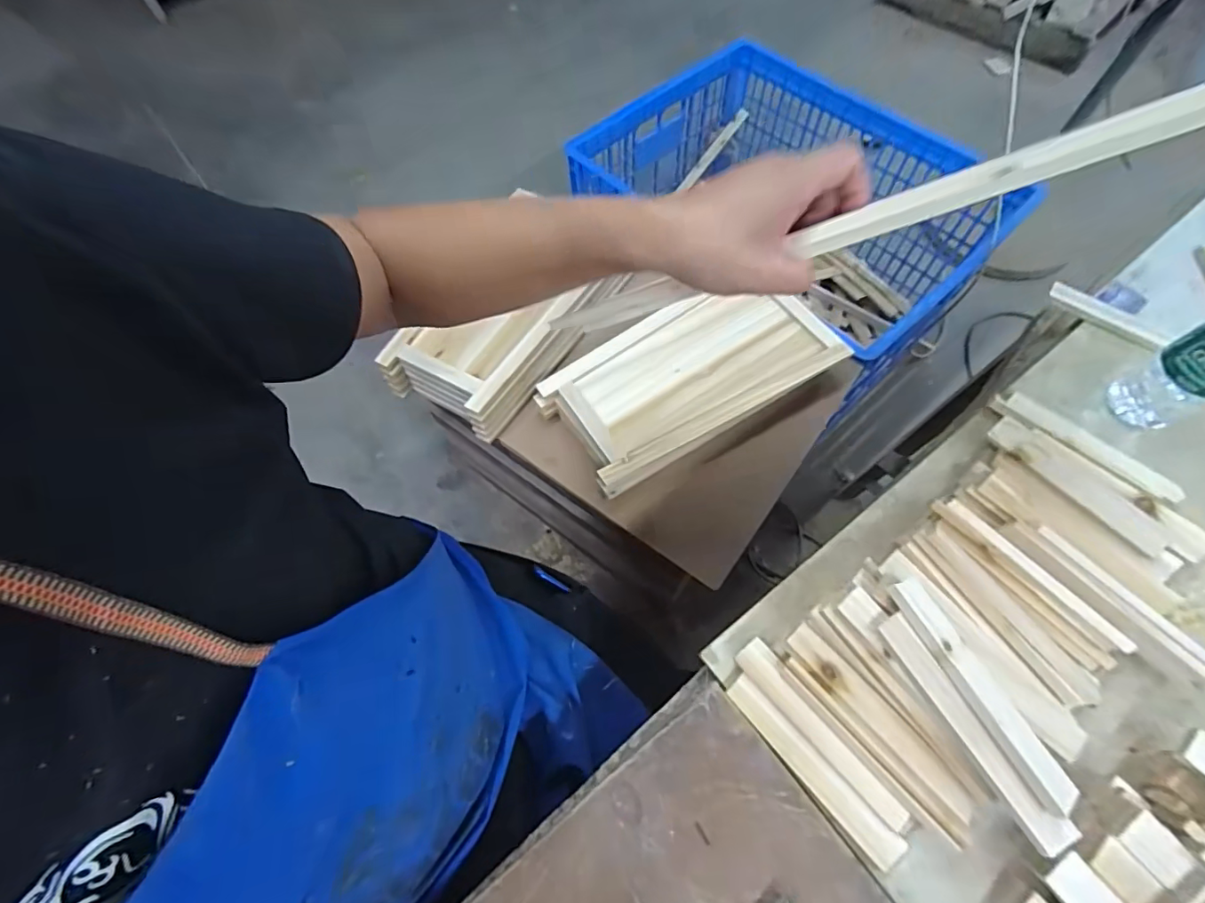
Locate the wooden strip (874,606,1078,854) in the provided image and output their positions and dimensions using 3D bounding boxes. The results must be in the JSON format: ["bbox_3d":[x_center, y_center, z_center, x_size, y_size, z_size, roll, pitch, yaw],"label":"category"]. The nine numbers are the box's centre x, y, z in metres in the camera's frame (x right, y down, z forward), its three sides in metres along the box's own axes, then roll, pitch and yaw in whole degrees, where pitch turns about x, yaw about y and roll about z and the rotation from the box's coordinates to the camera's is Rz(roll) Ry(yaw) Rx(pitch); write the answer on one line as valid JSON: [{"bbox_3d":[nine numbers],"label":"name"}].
[{"bbox_3d":[0.251,0.189,0.357,0.024,0.014,0.156,-28,67,-11],"label":"wooden strip"}]

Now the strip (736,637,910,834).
[{"bbox_3d":[0.168,0.221,0.408,0.025,0.020,0.156,-35,69,-14],"label":"strip"}]

